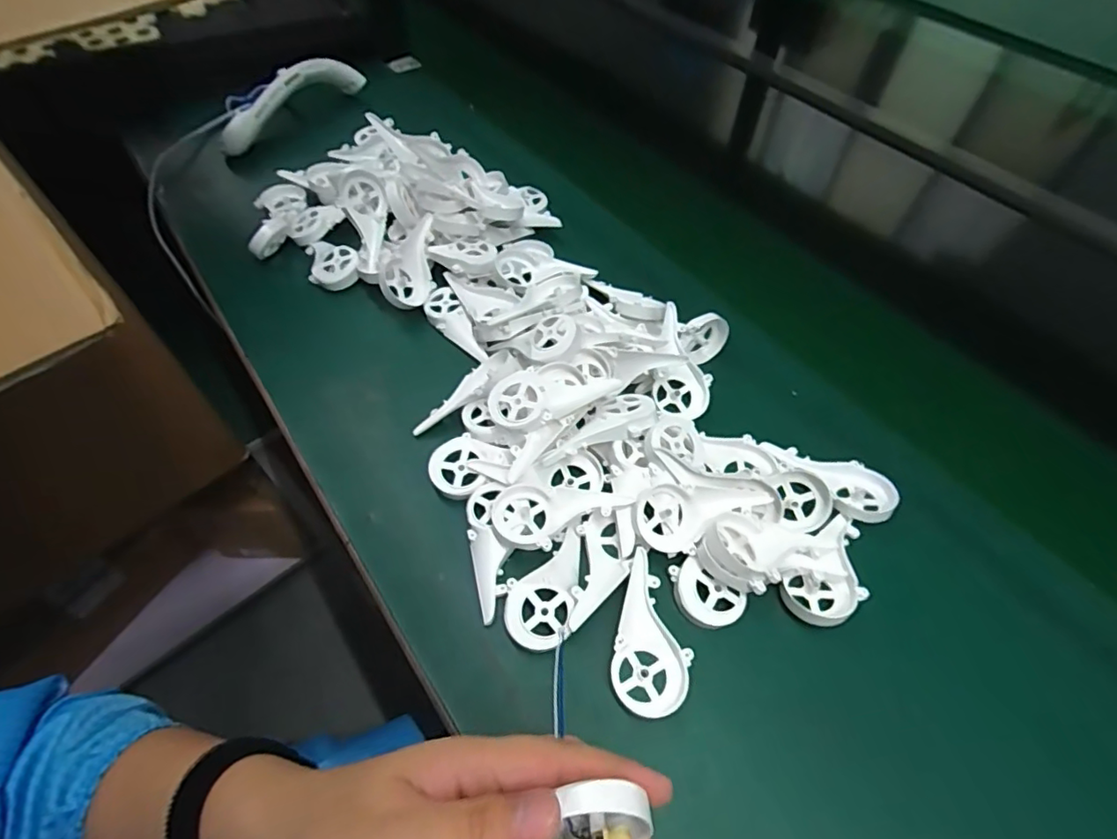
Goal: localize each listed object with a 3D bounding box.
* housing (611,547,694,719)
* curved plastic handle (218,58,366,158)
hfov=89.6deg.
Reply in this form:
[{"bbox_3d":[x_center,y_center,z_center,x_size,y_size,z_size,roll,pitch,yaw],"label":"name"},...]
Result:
[{"bbox_3d":[0.060,0.131,0.346,0.045,0.009,0.091,11,60,10],"label":"housing"},{"bbox_3d":[-0.330,-0.393,0.690,0.039,0.054,0.204,36,61,22],"label":"curved plastic handle"}]

